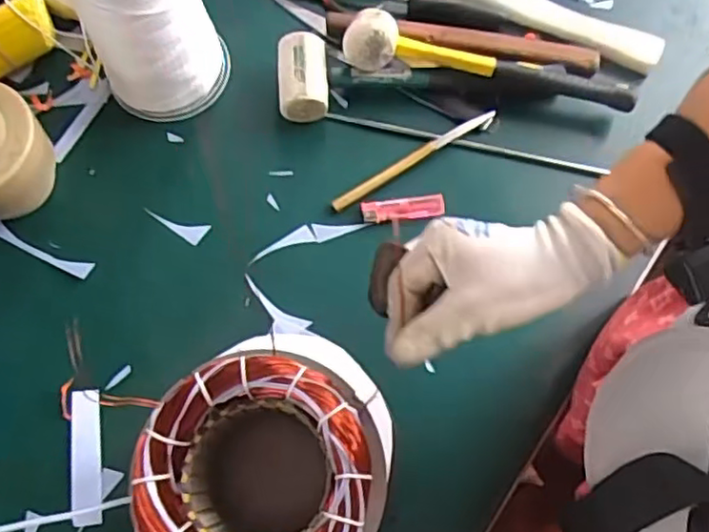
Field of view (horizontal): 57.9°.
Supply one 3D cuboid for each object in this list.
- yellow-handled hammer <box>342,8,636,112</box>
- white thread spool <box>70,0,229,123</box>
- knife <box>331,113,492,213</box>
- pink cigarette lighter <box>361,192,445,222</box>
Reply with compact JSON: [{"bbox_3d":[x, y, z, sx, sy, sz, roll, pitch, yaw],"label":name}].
[{"bbox_3d":[0.132,-0.197,0.629,0.284,0.066,0.062,12,73,3],"label":"yellow-handled hammer"},{"bbox_3d":[-0.186,-0.219,0.579,0.114,0.166,0.101,-21,74,-8],"label":"white thread spool"},{"bbox_3d":[0.059,-0.106,0.625,0.183,0.014,0.015,-33,76,-11],"label":"knife"},{"bbox_3d":[0.046,-0.056,0.612,0.077,0.006,0.023,-7,73,-3],"label":"pink cigarette lighter"}]

